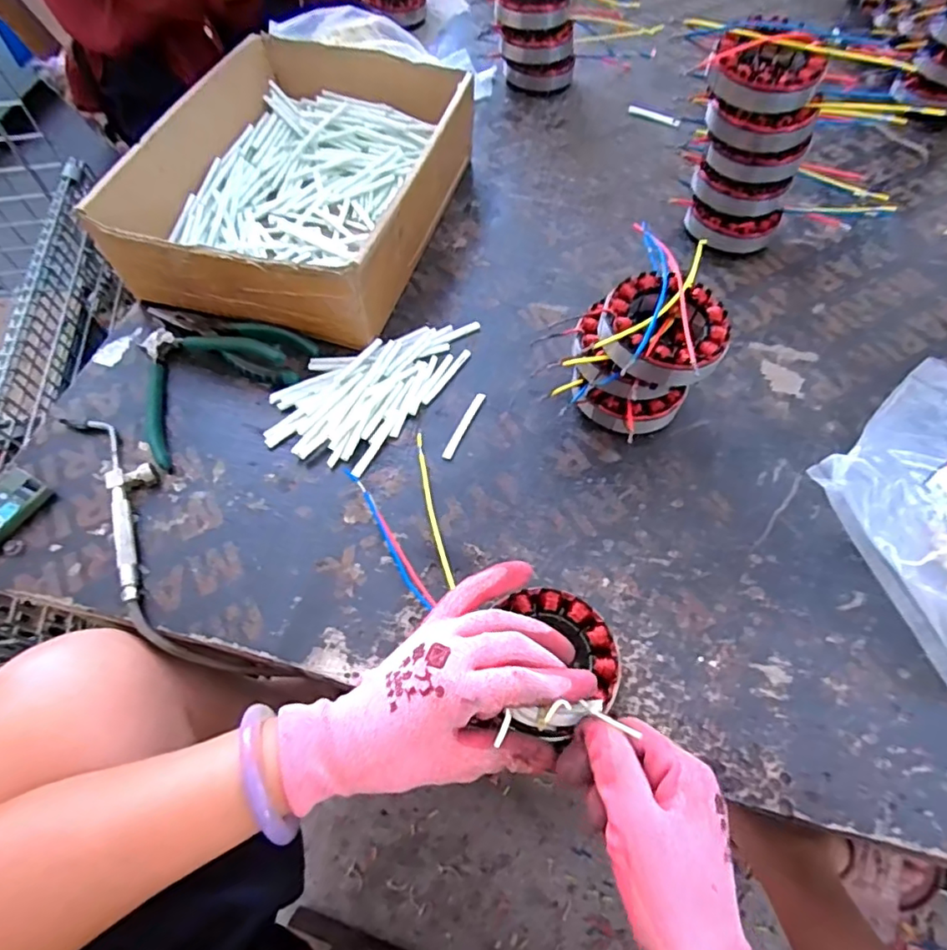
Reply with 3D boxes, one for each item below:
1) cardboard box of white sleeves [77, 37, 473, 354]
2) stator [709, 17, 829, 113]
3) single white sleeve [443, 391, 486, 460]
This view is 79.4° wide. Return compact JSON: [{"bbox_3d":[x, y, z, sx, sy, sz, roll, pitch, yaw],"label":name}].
[{"bbox_3d":[-0.154,-0.291,0.553,0.246,0.089,0.347,13,61,8],"label":"cardboard box of white sleeves"},{"bbox_3d":[0.240,-0.329,0.462,0.080,0.036,0.074,0,60,0],"label":"stator"},{"bbox_3d":[-0.007,-0.040,0.457,0.008,0.004,0.067,22,63,12],"label":"single white sleeve"}]

